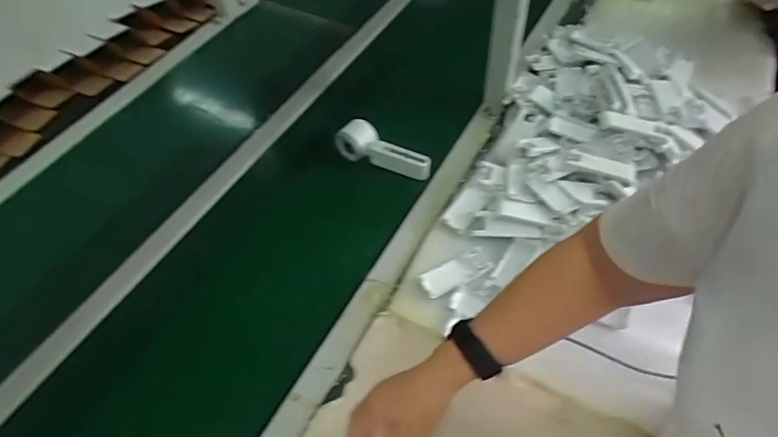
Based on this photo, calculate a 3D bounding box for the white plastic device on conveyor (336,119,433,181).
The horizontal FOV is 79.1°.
[{"bbox_3d":[-0.008,-0.118,0.817,0.171,0.055,0.050,23,59,5],"label":"white plastic device on conveyor"}]

